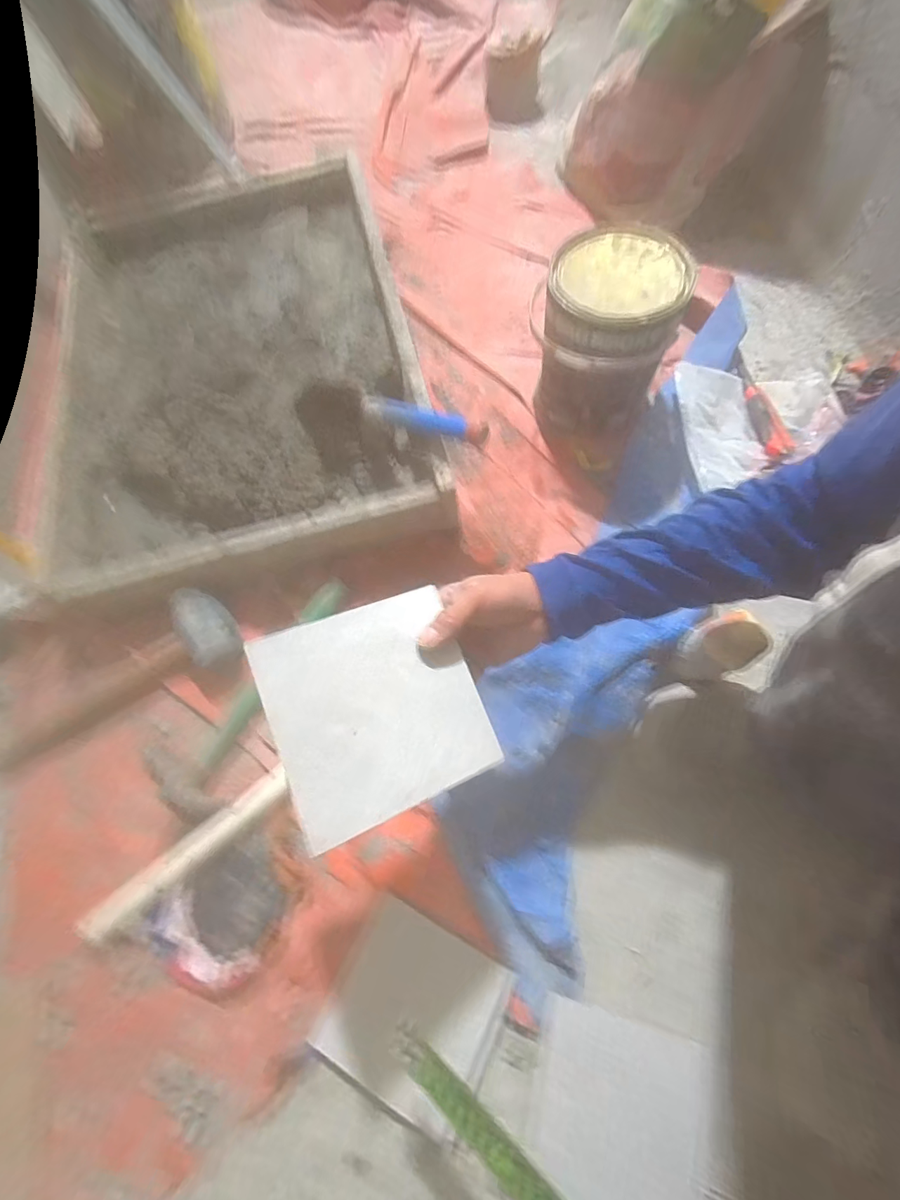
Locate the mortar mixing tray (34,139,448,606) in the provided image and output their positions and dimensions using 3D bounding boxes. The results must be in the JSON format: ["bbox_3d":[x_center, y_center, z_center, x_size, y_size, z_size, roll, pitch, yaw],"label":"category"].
[{"bbox_3d":[-0.331,-0.381,0.671,0.492,0.101,0.721,-14,71,-3],"label":"mortar mixing tray"}]

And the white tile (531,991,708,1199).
[{"bbox_3d":[0.155,0.473,0.404,0.155,0.014,0.143,14,72,7],"label":"white tile"}]

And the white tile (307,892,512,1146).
[{"bbox_3d":[-0.038,0.402,0.435,0.149,0.015,0.147,27,74,11],"label":"white tile"}]

